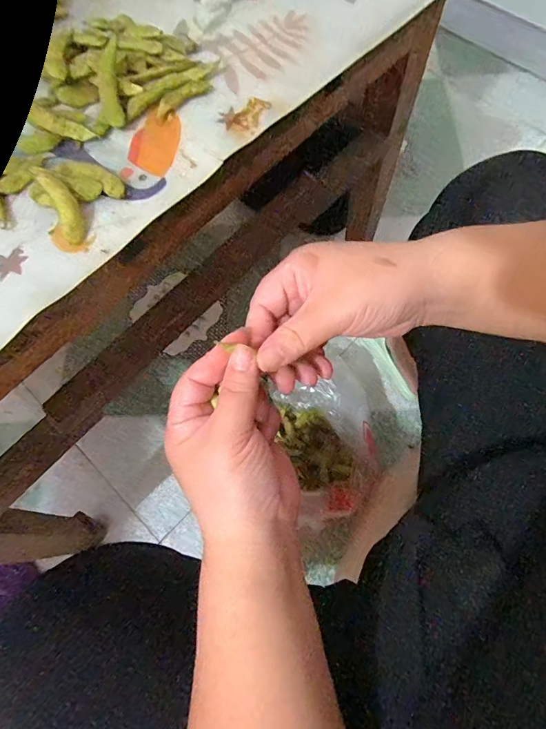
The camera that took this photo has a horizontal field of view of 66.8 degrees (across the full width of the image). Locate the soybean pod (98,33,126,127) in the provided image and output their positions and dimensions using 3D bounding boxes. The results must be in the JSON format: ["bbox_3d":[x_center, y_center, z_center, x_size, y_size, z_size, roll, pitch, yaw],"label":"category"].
[{"bbox_3d":[-0.114,-0.199,0.289,0.015,0.007,0.068,-6,84,-3],"label":"soybean pod"}]

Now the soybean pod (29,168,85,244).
[{"bbox_3d":[-0.132,-0.101,0.261,0.016,0.015,0.053,-26,73,-10],"label":"soybean pod"}]

